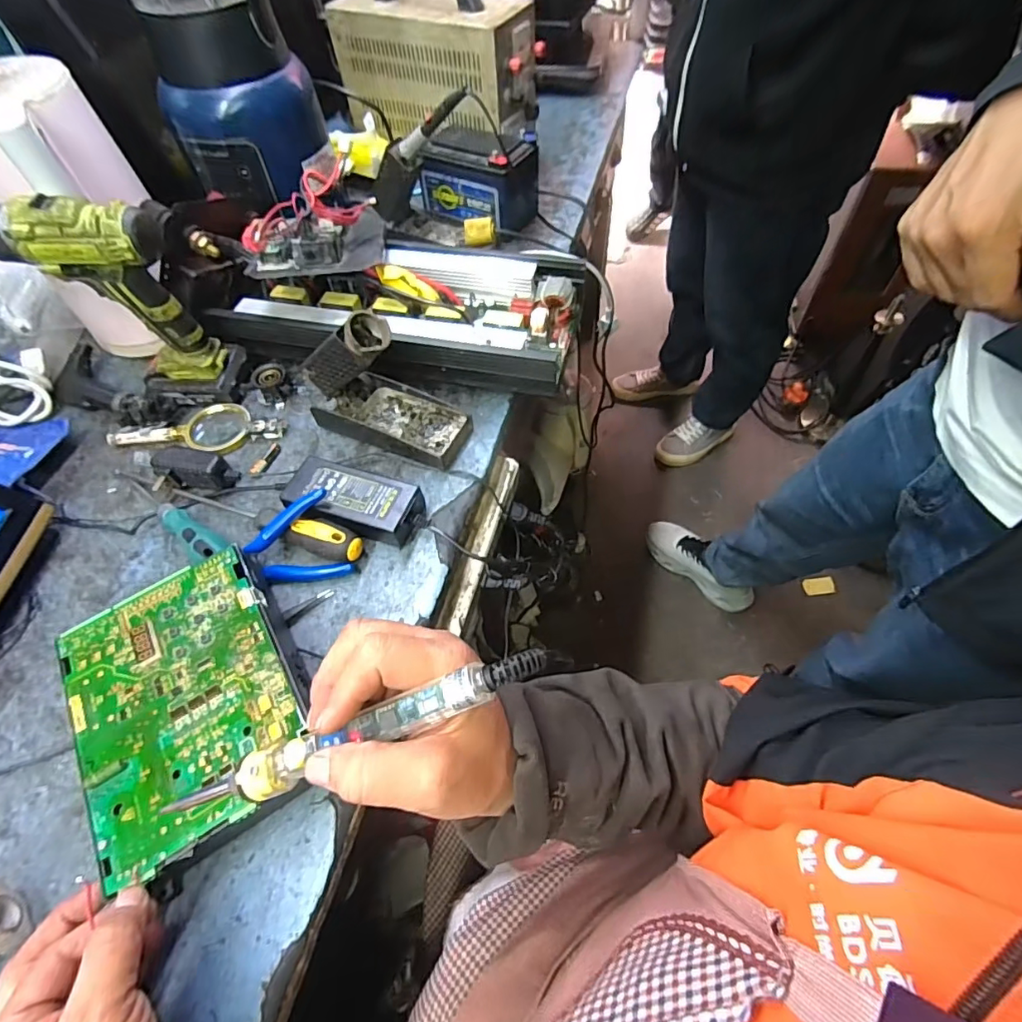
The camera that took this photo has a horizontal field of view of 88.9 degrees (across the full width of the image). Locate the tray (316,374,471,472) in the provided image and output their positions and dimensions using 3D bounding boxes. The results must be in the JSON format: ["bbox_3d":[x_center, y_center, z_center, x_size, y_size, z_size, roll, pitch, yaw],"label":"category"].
[{"bbox_3d":[-0.128,-0.103,0.563,0.161,0.033,0.073,19,60,15],"label":"tray"}]

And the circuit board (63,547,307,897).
[{"bbox_3d":[-0.240,0.134,0.381,0.145,0.013,0.195,-28,60,-14],"label":"circuit board"}]

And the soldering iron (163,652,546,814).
[{"bbox_3d":[-0.079,0.114,0.263,0.208,0.023,0.019,-25,57,10],"label":"soldering iron"}]

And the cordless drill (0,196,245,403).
[{"bbox_3d":[-0.413,-0.207,0.531,0.197,0.206,0.064,-3,57,1],"label":"cordless drill"}]

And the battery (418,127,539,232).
[{"bbox_3d":[-0.041,-0.495,0.769,0.151,0.088,0.121,21,61,16],"label":"battery"}]

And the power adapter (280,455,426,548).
[{"bbox_3d":[-0.152,-0.009,0.506,0.133,0.033,0.065,15,59,13],"label":"power adapter"}]

